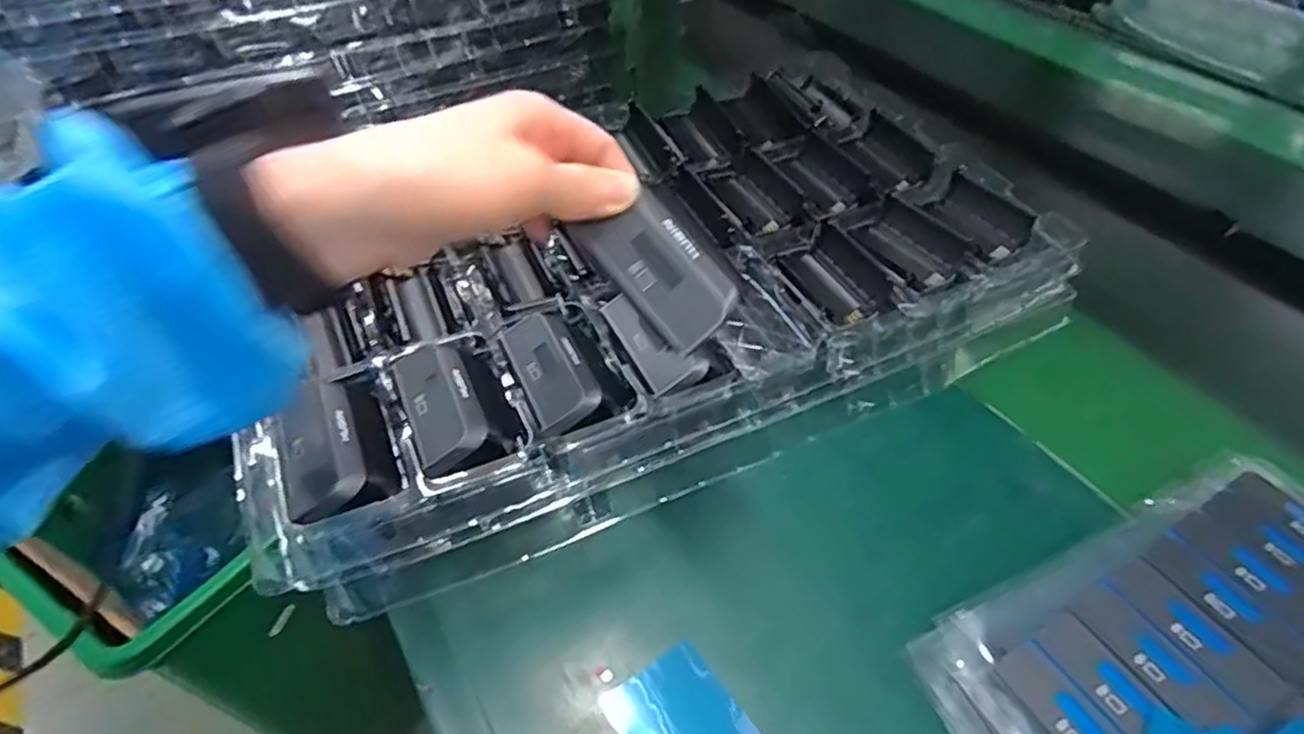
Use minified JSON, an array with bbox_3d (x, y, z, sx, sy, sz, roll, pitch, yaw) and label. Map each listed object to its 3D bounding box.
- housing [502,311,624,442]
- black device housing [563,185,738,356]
[{"bbox_3d":[-0.047,0.002,0.367,0.047,0.023,0.076,-18,50,-18],"label":"housing"},{"bbox_3d":[0.005,-0.042,0.287,0.039,0.011,0.068,-42,85,6],"label":"black device housing"}]

